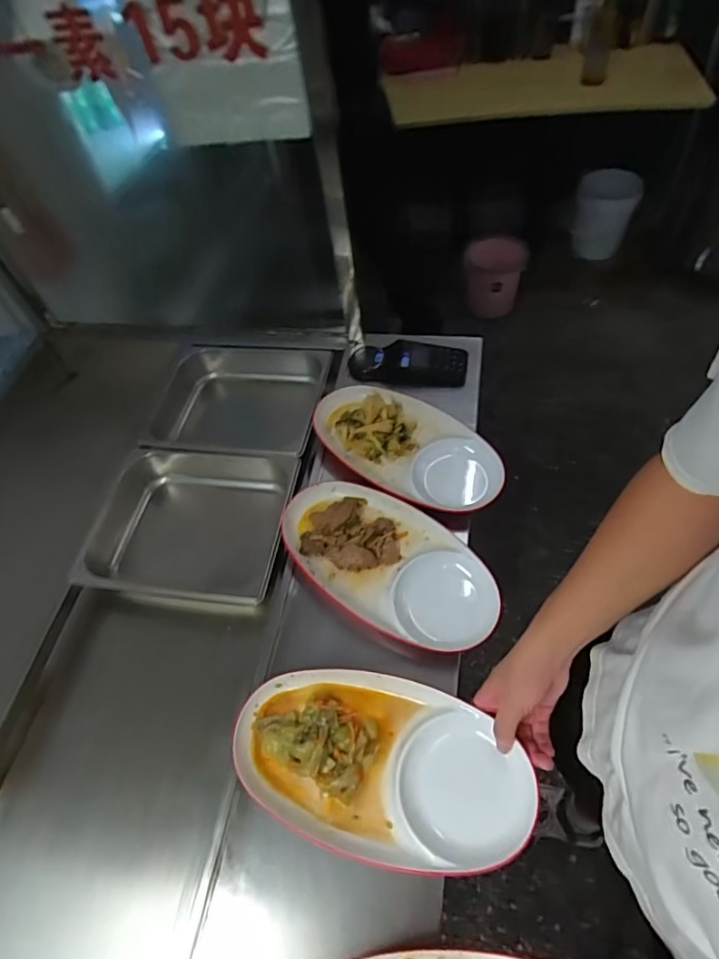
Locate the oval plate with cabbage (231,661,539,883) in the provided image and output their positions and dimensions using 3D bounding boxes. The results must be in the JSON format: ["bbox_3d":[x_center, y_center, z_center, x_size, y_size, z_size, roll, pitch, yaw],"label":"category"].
[{"bbox_3d":[0.014,0.312,0.586,0.334,0.047,0.172,3,59,21],"label":"oval plate with cabbage"}]

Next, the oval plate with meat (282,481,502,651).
[{"bbox_3d":[0.033,0.115,0.752,0.342,0.059,0.184,26,60,22],"label":"oval plate with meat"}]

